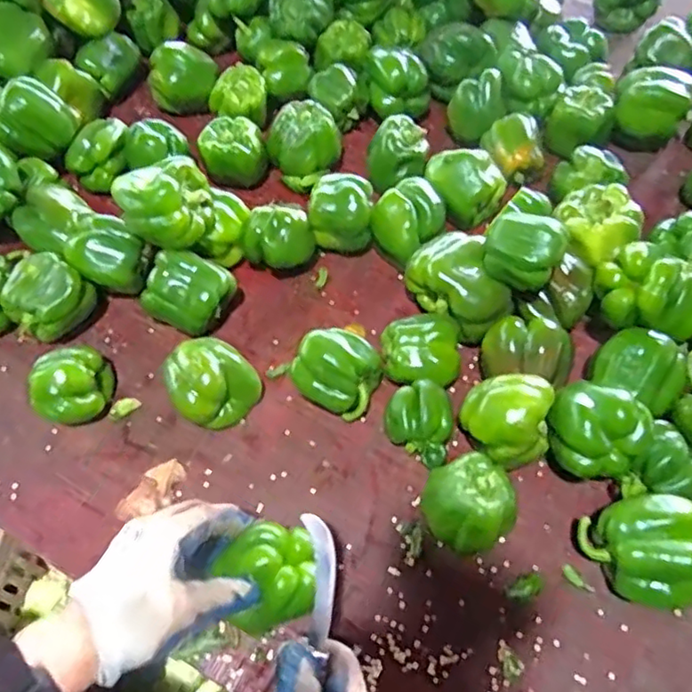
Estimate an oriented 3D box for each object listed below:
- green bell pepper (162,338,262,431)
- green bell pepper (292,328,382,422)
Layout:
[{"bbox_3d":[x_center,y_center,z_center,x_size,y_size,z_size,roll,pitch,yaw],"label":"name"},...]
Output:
[{"bbox_3d":[-0.128,0.034,0.571,0.073,0.061,0.072,0,58,0],"label":"green bell pepper"},{"bbox_3d":[-0.009,0.026,0.567,0.076,0.068,0.065,23,61,13],"label":"green bell pepper"}]

